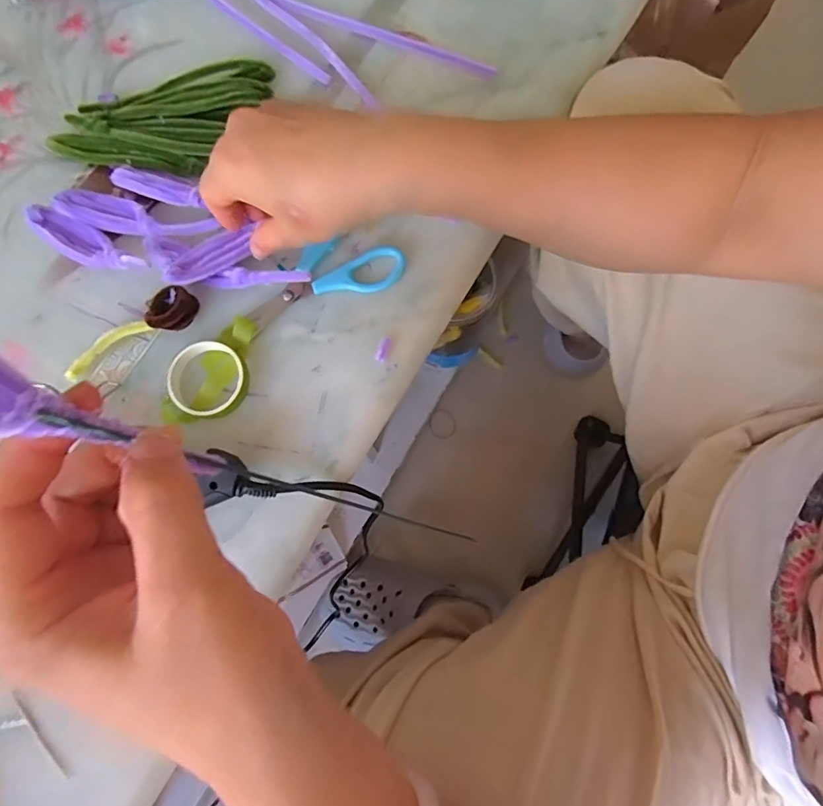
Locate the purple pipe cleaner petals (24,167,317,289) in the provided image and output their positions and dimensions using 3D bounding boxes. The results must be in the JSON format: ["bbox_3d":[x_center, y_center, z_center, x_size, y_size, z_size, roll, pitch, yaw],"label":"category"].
[{"bbox_3d":[-0.164,-0.117,0.341,0.195,0.019,0.075,18,78,9],"label":"purple pipe cleaner petals"}]

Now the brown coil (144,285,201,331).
[{"bbox_3d":[-0.160,-0.062,0.331,0.032,0.021,0.030,0,77,1],"label":"brown coil"}]

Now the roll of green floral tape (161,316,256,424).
[{"bbox_3d":[-0.131,-0.021,0.325,0.049,0.014,0.071,5,77,3],"label":"roll of green floral tape"}]

